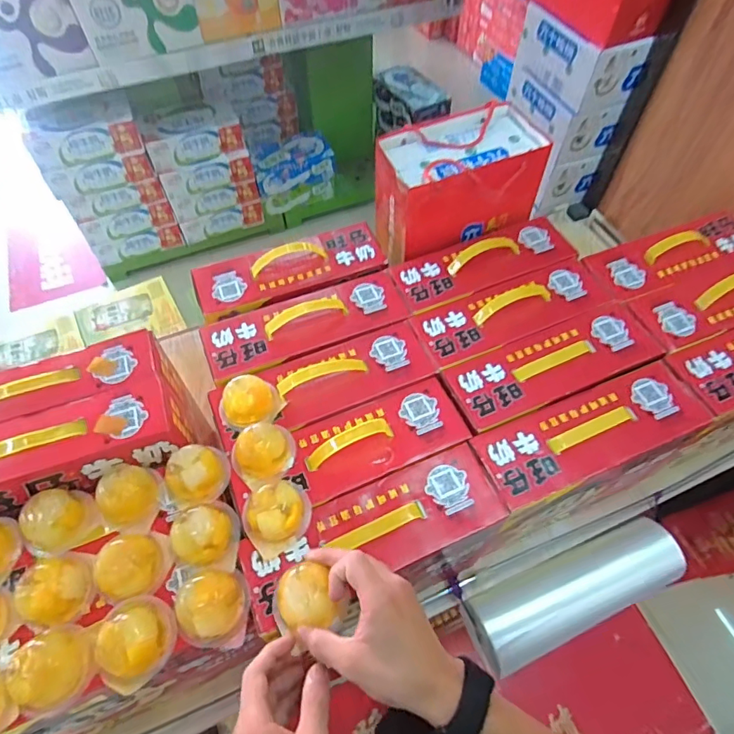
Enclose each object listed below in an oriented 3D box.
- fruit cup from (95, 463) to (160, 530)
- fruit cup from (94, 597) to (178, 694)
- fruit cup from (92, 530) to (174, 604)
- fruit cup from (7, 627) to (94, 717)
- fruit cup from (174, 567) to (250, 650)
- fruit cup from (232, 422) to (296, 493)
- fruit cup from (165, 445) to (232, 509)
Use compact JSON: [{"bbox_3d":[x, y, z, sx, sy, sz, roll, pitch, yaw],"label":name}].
[{"bbox_3d":[-0.250,0.131,0.496,0.059,0.035,0.060,0,58,0],"label":"fruit cup"},{"bbox_3d":[-0.207,0.243,0.425,0.065,0.041,0.073,-8,58,-5],"label":"fruit cup"},{"bbox_3d":[-0.227,0.189,0.460,0.064,0.039,0.069,15,59,9],"label":"fruit cup"},{"bbox_3d":[-0.270,0.260,0.413,0.057,0.043,0.065,-2,58,-1],"label":"fruit cup"},{"bbox_3d":[-0.141,0.217,0.441,0.057,0.041,0.066,4,58,3],"label":"fruit cup"},{"bbox_3d":[-0.114,0.090,0.521,0.069,0.039,0.065,-28,62,-17],"label":"fruit cup"},{"bbox_3d":[-0.181,0.113,0.509,0.055,0.035,0.064,38,65,21],"label":"fruit cup"}]

